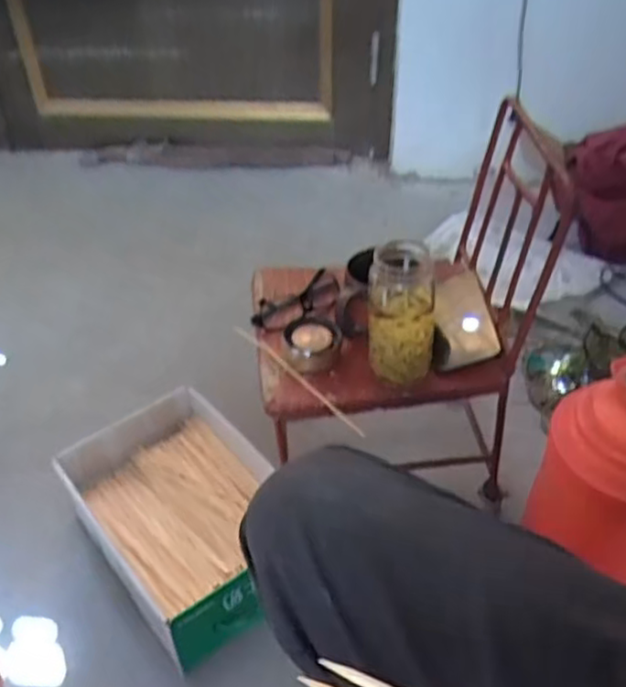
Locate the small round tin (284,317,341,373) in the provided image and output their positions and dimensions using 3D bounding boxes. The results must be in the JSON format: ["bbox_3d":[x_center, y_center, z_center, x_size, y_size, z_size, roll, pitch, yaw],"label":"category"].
[{"bbox_3d":[-0.001,0.002,0.790,0.064,0.033,0.065,5,41,6],"label":"small round tin"}]

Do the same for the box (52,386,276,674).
[{"bbox_3d":[-0.154,0.213,0.863,0.212,0.095,0.306,-29,48,-29],"label":"box"}]

